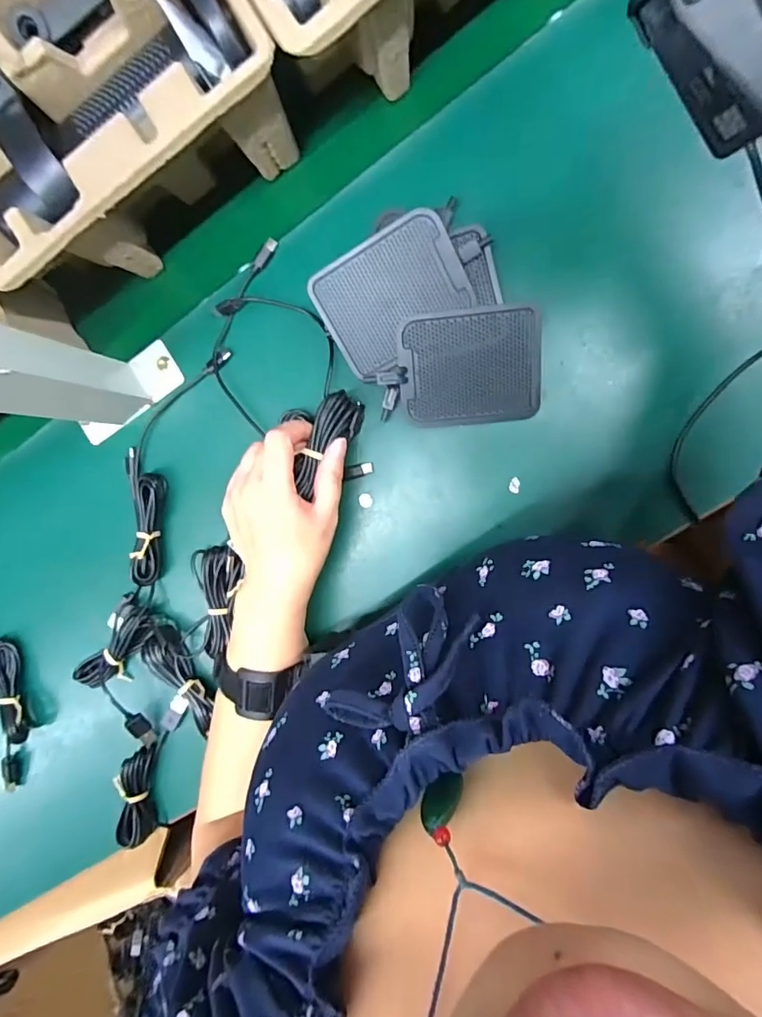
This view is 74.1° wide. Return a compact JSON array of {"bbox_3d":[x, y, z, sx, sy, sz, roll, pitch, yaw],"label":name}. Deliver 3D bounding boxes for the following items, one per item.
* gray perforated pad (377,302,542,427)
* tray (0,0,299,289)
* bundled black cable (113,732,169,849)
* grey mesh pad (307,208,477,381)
[{"bbox_3d":[0.058,-0.100,0.365,0.113,0.006,0.081,-5,113,4],"label":"gray perforated pad"},{"bbox_3d":[-0.184,-0.256,0.348,0.226,0.111,0.147,-32,85,6],"label":"tray"},{"bbox_3d":[-0.211,0.246,0.440,0.030,0.024,0.096,9,96,6],"label":"bundled black cable"},{"bbox_3d":[0.008,-0.147,0.349,0.098,0.004,0.076,-29,106,13],"label":"grey mesh pad"}]

